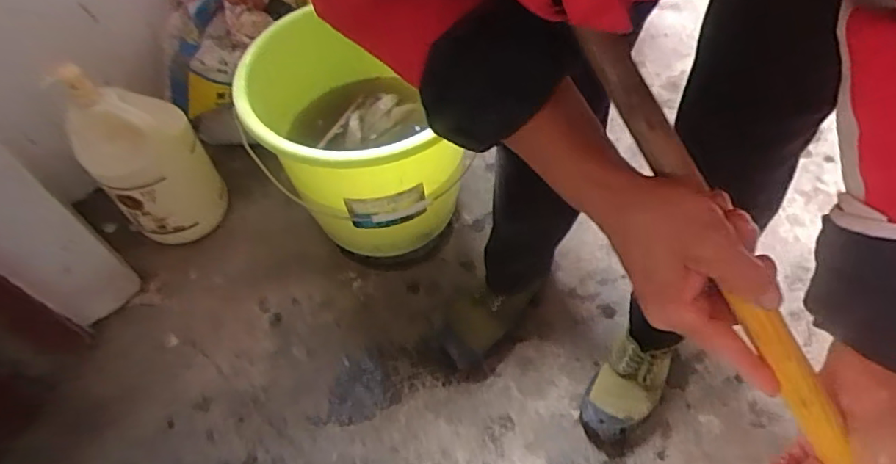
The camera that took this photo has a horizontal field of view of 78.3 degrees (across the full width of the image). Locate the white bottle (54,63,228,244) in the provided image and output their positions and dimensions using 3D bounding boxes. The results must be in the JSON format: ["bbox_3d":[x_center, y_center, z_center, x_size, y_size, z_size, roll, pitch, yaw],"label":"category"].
[{"bbox_3d":[-0.484,-0.104,0.902,0.167,0.281,0.131,-19,57,-10],"label":"white bottle"}]

